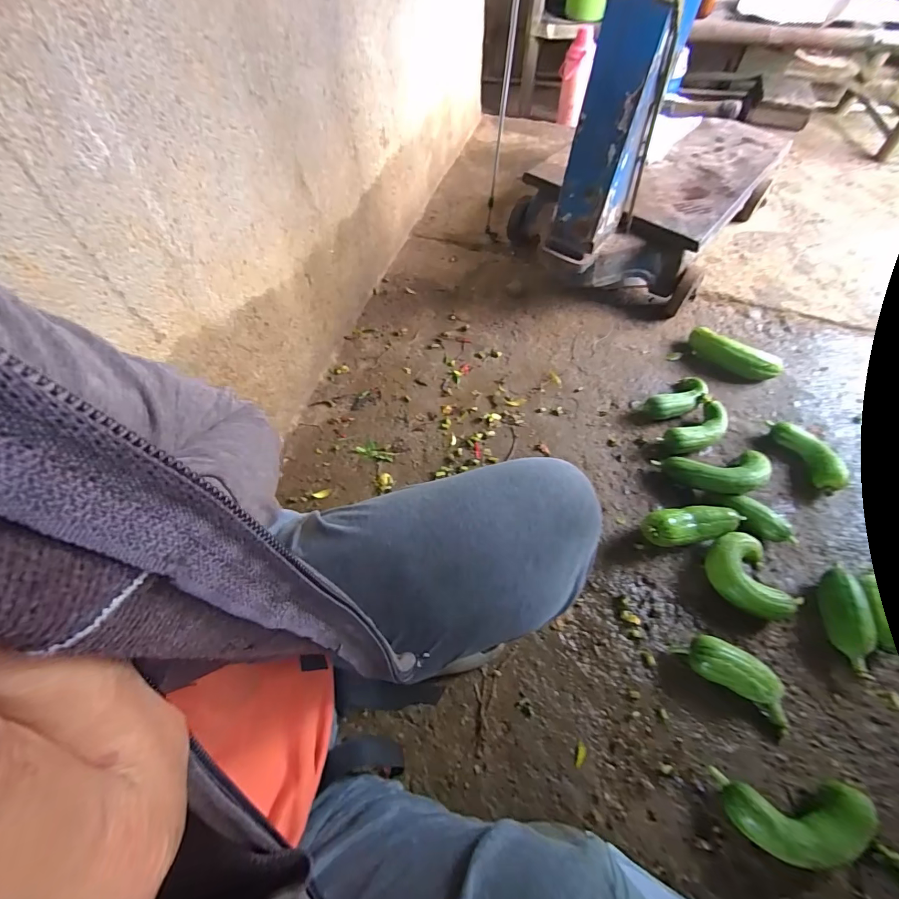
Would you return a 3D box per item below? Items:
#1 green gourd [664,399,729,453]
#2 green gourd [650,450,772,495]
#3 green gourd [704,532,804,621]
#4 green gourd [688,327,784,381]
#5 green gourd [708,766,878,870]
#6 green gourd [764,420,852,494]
[{"bbox_3d":[0.525,-0.032,0.890,0.168,0.056,0.075,-31,62,-18],"label":"green gourd"},{"bbox_3d":[0.519,0.050,0.825,0.205,0.069,0.096,0,57,1],"label":"green gourd"},{"bbox_3d":[0.513,0.224,0.723,0.116,0.068,0.148,-17,58,-10],"label":"green gourd"},{"bbox_3d":[0.679,-0.224,1.004,0.209,0.072,0.066,30,62,19],"label":"green gourd"},{"bbox_3d":[0.461,0.494,0.560,0.183,0.061,0.090,4,57,4],"label":"green gourd"},{"bbox_3d":[0.745,0.010,0.876,0.063,0.056,0.176,-21,59,-12],"label":"green gourd"}]

